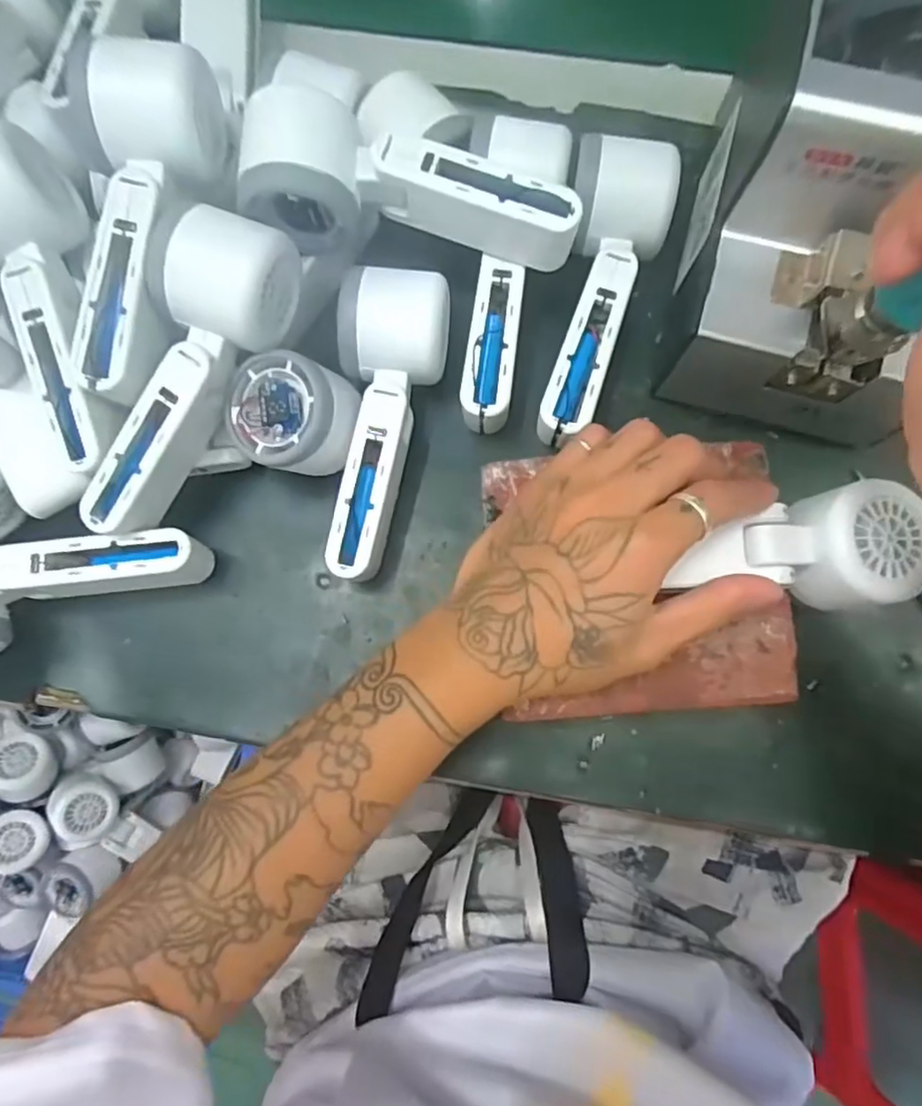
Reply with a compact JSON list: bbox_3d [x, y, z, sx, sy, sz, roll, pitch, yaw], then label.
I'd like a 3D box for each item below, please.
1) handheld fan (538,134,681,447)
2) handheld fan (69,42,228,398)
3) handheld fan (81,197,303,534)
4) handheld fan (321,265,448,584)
[{"bbox_3d":[0.078,-0.135,0.350,0.052,0.056,0.156,8,82,2],"label":"handheld fan"},{"bbox_3d":[-0.153,-0.156,0.300,0.054,0.048,0.164,6,81,3],"label":"handheld fan"},{"bbox_3d":[-0.137,-0.086,0.318,0.054,0.050,0.164,28,98,5],"label":"handheld fan"},{"bbox_3d":[-0.044,-0.064,0.345,0.052,0.057,0.157,9,82,3],"label":"handheld fan"}]

